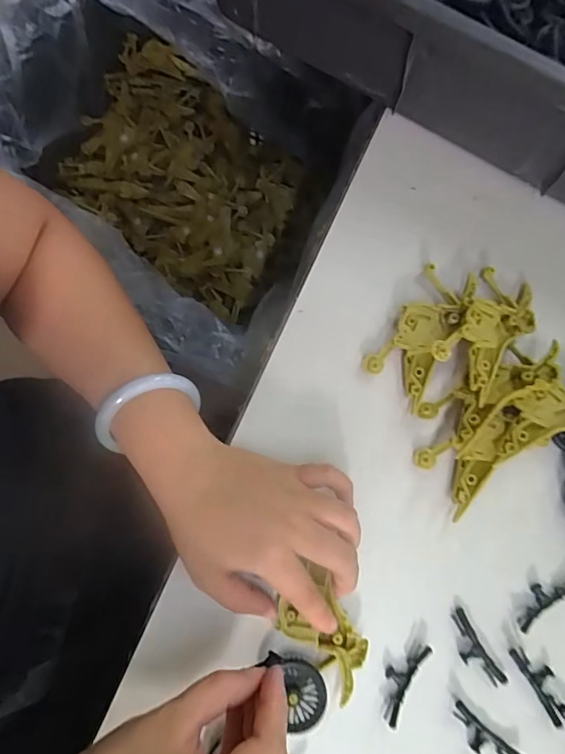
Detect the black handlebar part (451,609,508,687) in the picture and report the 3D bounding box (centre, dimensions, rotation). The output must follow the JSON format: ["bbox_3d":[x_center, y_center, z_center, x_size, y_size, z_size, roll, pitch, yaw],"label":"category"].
[{"bbox_3d":[0.117,0.168,0.294,0.017,0.004,0.047,-31,79,-7],"label":"black handlebar part"}]

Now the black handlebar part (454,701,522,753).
[{"bbox_3d":[0.119,0.215,0.284,0.046,0.004,0.016,38,79,8],"label":"black handlebar part"}]

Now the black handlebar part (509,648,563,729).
[{"bbox_3d":[0.158,0.185,0.291,0.017,0.004,0.048,-29,79,-7],"label":"black handlebar part"}]

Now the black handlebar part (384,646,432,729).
[{"bbox_3d":[0.071,0.182,0.290,0.018,0.004,0.049,31,78,6],"label":"black handlebar part"}]

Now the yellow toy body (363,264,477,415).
[{"bbox_3d":[0.095,-0.031,0.332,0.043,0.015,0.095,30,78,6],"label":"yellow toy body"}]

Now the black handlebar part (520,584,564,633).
[{"bbox_3d":[0.165,0.139,0.302,0.048,0.005,0.017,-30,79,-7],"label":"black handlebar part"}]

